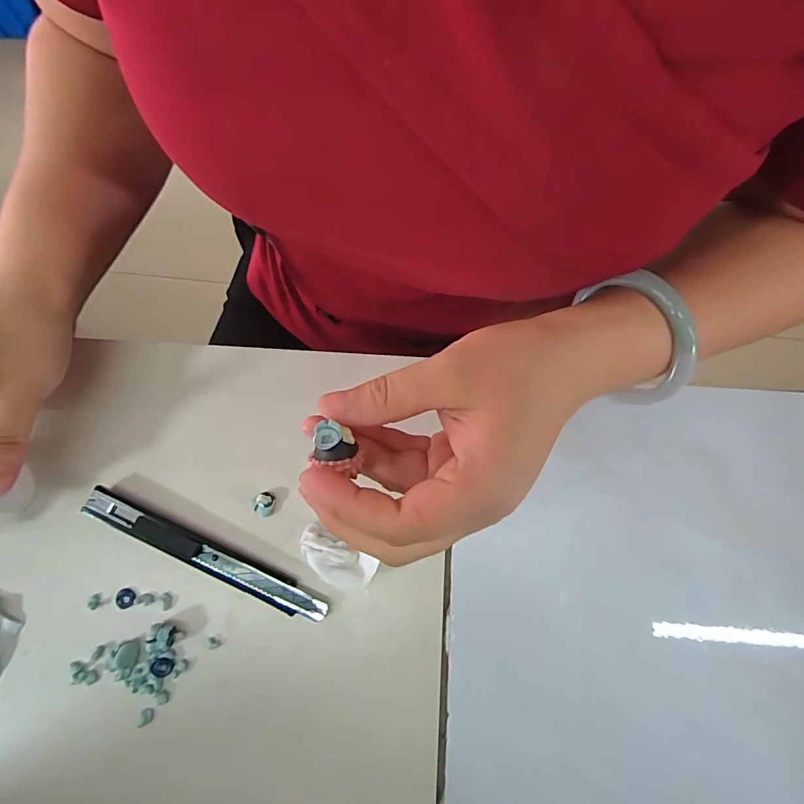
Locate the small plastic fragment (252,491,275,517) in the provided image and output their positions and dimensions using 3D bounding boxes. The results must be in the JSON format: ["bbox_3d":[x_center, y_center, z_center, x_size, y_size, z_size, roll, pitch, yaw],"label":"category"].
[{"bbox_3d":[-0.072,0.054,0.232,0.009,0.005,0.012,16,73,4],"label":"small plastic fragment"}]

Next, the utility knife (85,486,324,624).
[{"bbox_3d":[-0.100,0.077,0.222,0.132,0.010,0.015,23,74,6],"label":"utility knife"}]

